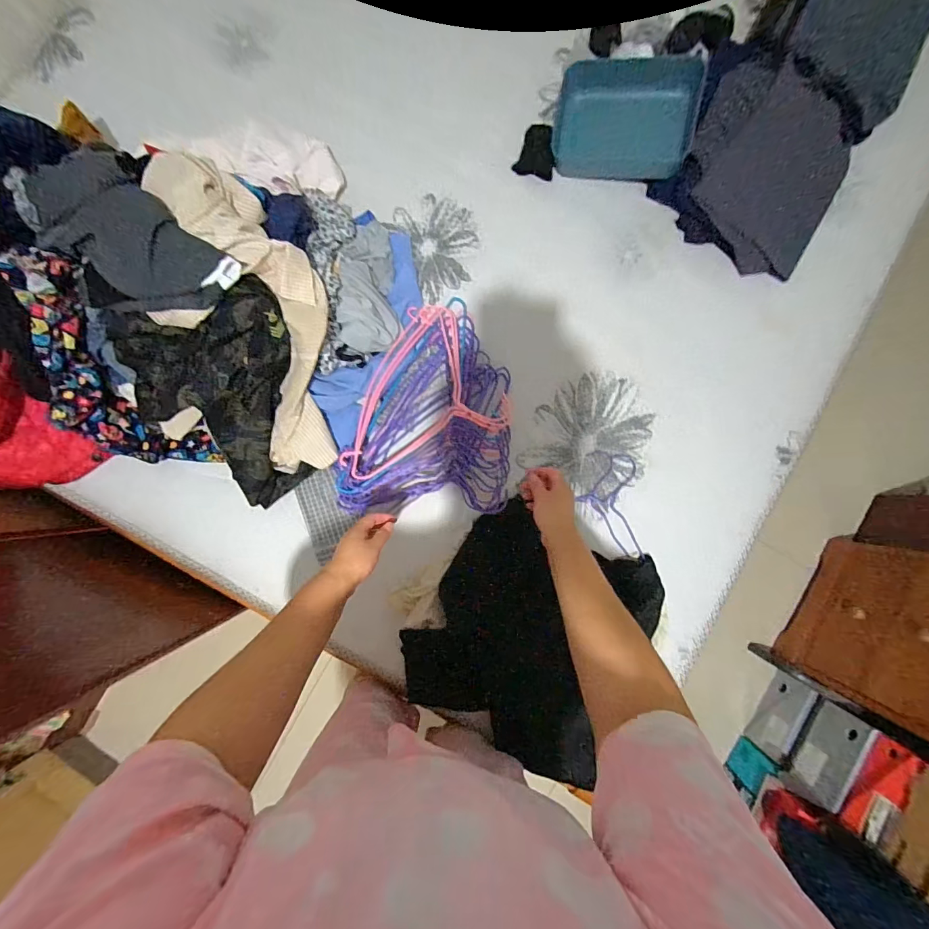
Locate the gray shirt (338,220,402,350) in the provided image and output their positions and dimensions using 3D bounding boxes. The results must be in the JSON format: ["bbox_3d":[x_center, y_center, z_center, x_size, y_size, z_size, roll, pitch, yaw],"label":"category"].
[{"bbox_3d":[-0.173,-0.347,0.769,0.105,0.093,0.277,1,75,0],"label":"gray shirt"}]

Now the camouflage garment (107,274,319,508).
[{"bbox_3d":[-0.413,-0.092,0.722,0.302,0.197,0.328,-13,87,-1],"label":"camouflage garment"}]

